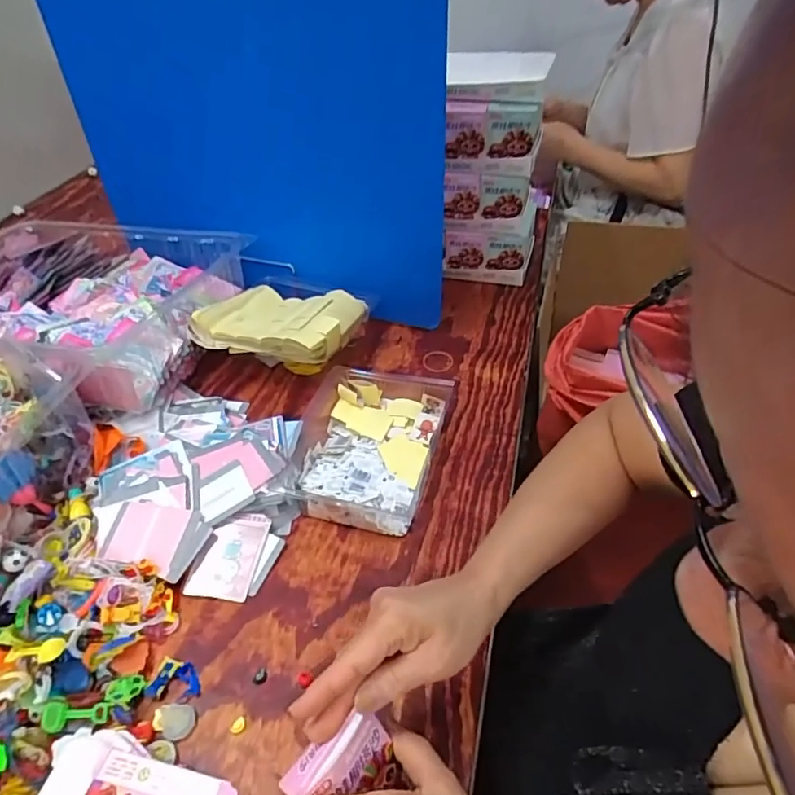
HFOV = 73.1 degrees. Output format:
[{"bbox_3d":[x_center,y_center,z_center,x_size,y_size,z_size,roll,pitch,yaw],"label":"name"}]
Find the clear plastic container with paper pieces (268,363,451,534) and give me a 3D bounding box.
[{"bbox_3d":[-0.043,0.054,0.631,0.168,0.055,0.210,12,45,15],"label":"clear plastic container with paper pieces"}]

